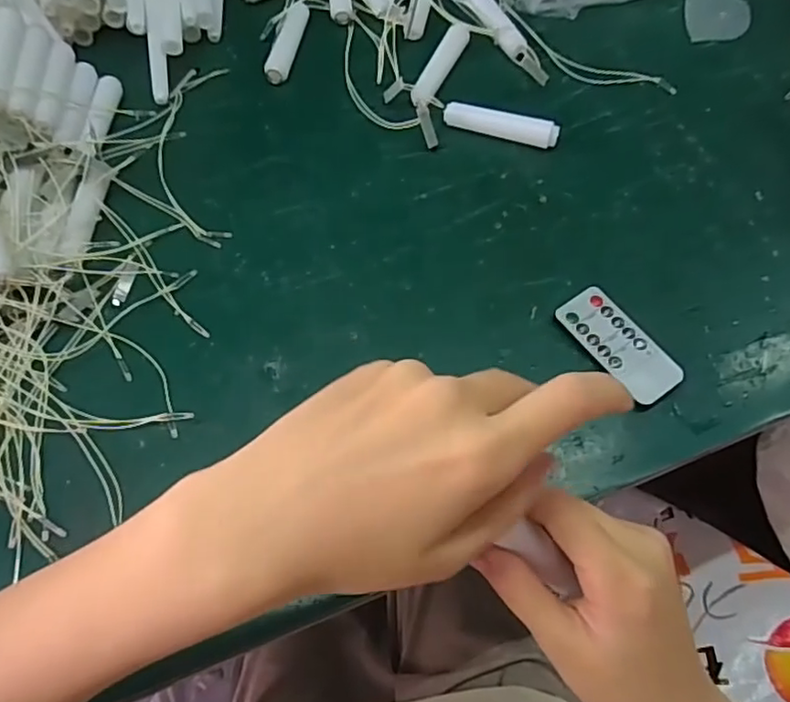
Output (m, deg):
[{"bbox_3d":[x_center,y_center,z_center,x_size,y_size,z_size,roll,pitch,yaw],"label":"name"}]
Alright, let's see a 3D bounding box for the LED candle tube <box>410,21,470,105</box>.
[{"bbox_3d":[0.037,-0.236,0.508,0.017,0.016,0.093,21,66,13],"label":"LED candle tube"}]

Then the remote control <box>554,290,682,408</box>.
[{"bbox_3d":[0.145,-0.006,0.394,0.039,0.004,0.083,-34,67,-14],"label":"remote control"}]

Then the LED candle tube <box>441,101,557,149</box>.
[{"bbox_3d":[0.082,-0.176,0.476,0.089,0.016,0.017,16,65,10],"label":"LED candle tube"}]

